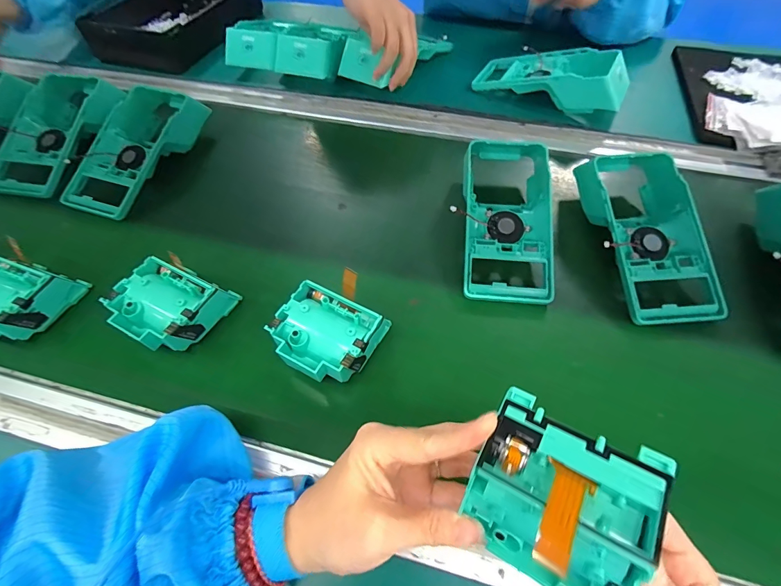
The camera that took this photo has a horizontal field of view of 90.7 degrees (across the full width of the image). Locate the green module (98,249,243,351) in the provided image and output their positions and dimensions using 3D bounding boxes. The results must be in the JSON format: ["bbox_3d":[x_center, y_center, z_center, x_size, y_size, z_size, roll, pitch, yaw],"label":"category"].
[{"bbox_3d":[-0.188,0.011,0.331,0.078,0.041,0.077,23,56,15],"label":"green module"}]

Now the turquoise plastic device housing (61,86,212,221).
[{"bbox_3d":[-0.299,-0.167,0.466,0.090,0.058,0.187,20,73,13],"label":"turquoise plastic device housing"}]

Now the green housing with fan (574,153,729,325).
[{"bbox_3d":[0.239,-0.060,0.364,0.096,0.049,0.178,-3,54,-4],"label":"green housing with fan"}]

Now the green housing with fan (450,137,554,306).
[{"bbox_3d":[0.113,-0.082,0.383,0.090,0.057,0.190,7,54,4],"label":"green housing with fan"}]

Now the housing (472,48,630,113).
[{"bbox_3d":[0.211,-0.287,0.504,0.184,0.049,0.092,20,61,14],"label":"housing"}]

